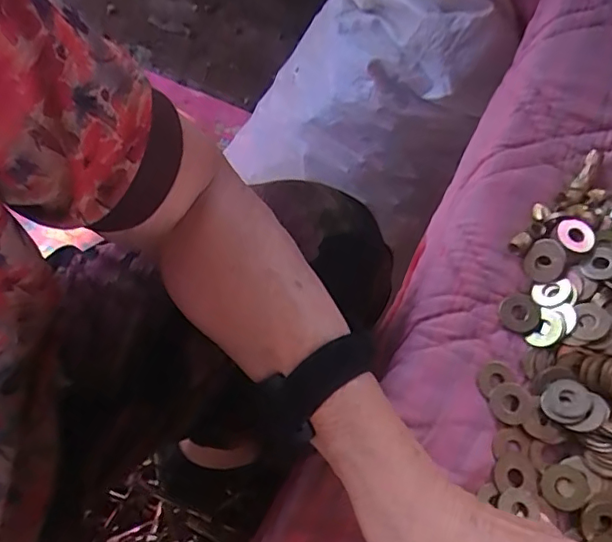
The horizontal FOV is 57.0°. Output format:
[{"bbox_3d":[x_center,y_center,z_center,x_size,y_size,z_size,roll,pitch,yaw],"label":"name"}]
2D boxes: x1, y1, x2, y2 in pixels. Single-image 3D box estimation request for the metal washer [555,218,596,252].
[{"bbox_3d":[0.175,-0.024,0.366,0.025,0.004,0.022,23,74,11],"label":"metal washer"}]

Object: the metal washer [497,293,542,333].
[{"bbox_3d":[0.137,0.025,0.361,0.025,0.004,0.027,23,63,8],"label":"metal washer"}]

